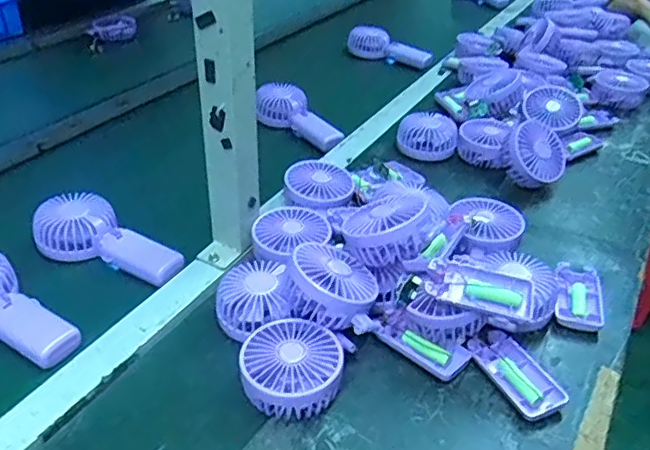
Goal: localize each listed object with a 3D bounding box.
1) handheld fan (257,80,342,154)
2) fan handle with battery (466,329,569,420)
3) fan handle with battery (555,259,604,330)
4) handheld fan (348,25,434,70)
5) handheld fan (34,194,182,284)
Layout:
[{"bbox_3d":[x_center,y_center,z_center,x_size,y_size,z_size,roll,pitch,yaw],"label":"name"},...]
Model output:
[{"bbox_3d":[-0.041,-0.170,0.946,0.078,0.039,0.178,-29,58,-37],"label":"handheld fan"},{"bbox_3d":[0.172,0.133,0.528,0.048,0.017,0.090,-14,37,-21],"label":"fan handle with battery"},{"bbox_3d":[0.265,0.071,0.618,0.045,0.018,0.099,11,35,14],"label":"fan handle with battery"},{"bbox_3d":[0.132,-0.368,1.219,0.183,0.052,0.051,26,42,29],"label":"handheld fan"},{"bbox_3d":[-0.244,0.017,0.651,0.176,0.048,0.075,19,38,25],"label":"handheld fan"}]

